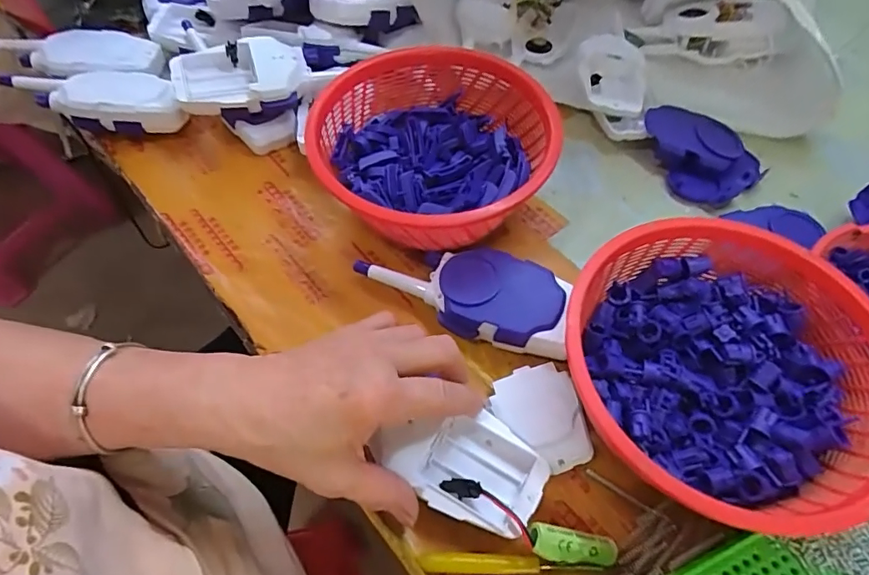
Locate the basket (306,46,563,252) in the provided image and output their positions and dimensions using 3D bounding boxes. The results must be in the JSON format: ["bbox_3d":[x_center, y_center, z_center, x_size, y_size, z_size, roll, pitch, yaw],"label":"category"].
[{"bbox_3d":[-0.001,-0.101,0.401,0.170,0.079,0.176,0,61,0],"label":"basket"}]

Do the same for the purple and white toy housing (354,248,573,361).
[{"bbox_3d":[0.019,0.004,0.366,0.151,0.036,0.062,14,62,8],"label":"purple and white toy housing"}]

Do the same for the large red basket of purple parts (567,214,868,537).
[{"bbox_3d":[0.176,0.044,0.313,0.166,0.075,0.172,0,61,0],"label":"large red basket of purple parts"}]

